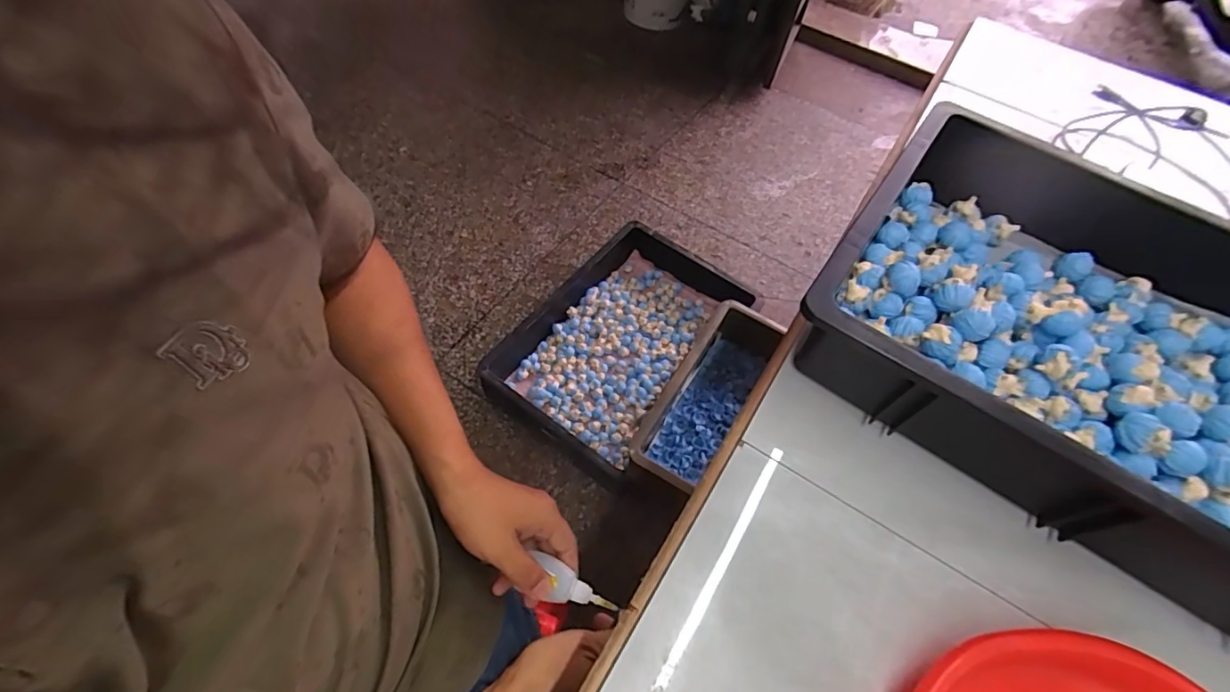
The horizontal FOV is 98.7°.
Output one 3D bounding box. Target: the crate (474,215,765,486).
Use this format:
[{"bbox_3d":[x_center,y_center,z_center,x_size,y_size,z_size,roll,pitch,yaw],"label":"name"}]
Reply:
[{"bbox_3d":[0.010,-0.021,1.229,0.365,0.109,0.560,34,61,16],"label":"crate"}]

